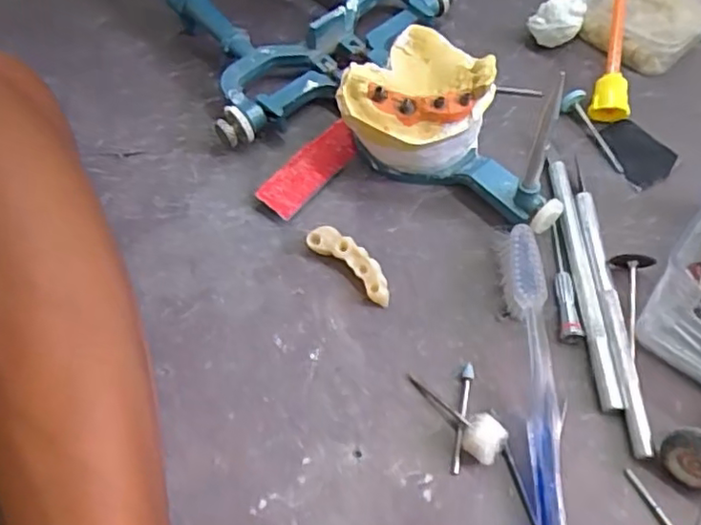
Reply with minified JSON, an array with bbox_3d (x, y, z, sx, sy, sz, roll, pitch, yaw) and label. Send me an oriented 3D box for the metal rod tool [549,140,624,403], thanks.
[{"bbox_3d":[0.097,0.003,0.271,0.008,0.007,0.119,-4,61,2],"label":"metal rod tool"}]

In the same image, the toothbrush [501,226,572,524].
[{"bbox_3d":[0.072,0.067,0.232,0.017,0.016,0.174,-1,61,3],"label":"toothbrush"}]

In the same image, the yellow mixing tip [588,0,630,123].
[{"bbox_3d":[0.130,-0.116,0.314,0.017,0.017,0.096,6,77,7],"label":"yellow mixing tip"}]

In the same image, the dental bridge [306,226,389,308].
[{"bbox_3d":[0.001,0.001,0.276,0.045,0.013,0.013,39,71,22],"label":"dental bridge"}]

